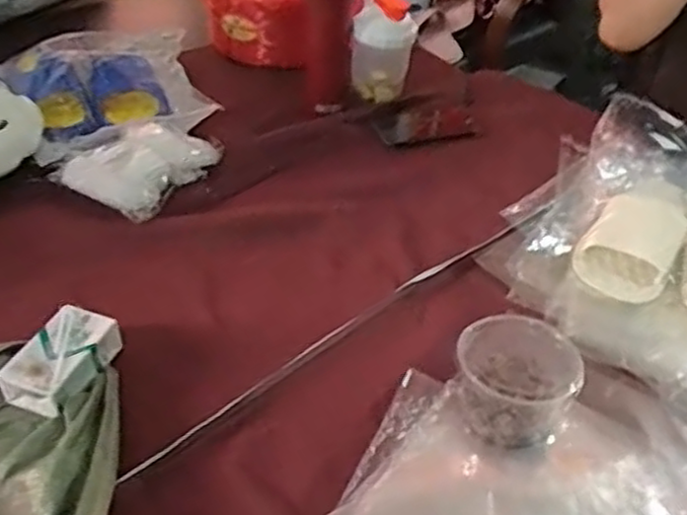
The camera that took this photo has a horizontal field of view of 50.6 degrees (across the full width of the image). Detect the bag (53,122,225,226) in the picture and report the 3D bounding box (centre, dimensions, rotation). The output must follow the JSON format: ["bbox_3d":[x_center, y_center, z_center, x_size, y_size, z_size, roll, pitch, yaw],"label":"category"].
[{"bbox_3d":[-0.279,-0.132,1.011,0.133,0.049,0.195,26,46,24],"label":"bag"}]

